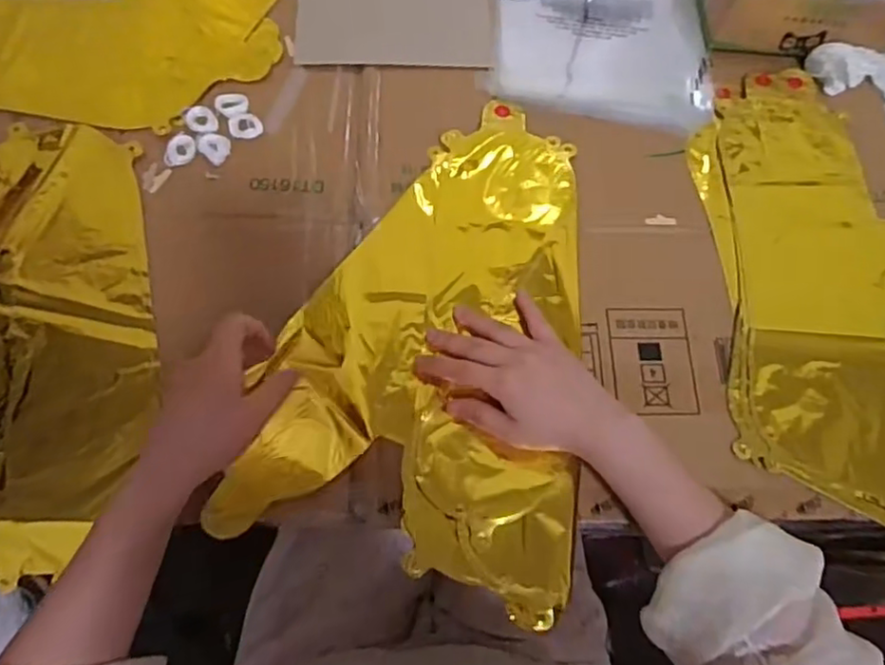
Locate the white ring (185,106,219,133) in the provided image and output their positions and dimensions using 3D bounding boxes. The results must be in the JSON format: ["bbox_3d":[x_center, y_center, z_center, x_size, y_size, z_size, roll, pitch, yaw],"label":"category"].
[{"bbox_3d":[-0.213,-0.188,0.570,0.034,0.004,0.024,39,70,13],"label":"white ring"}]

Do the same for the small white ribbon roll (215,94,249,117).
[{"bbox_3d":[-0.189,-0.204,0.579,0.028,0.005,0.027,1,67,-3],"label":"small white ribbon roll"}]

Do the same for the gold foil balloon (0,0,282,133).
[{"bbox_3d":[-0.349,-0.274,0.613,0.418,0.041,0.234,-16,65,-9],"label":"gold foil balloon"}]

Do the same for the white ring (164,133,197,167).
[{"bbox_3d":[-0.226,-0.158,0.557,0.024,0.004,0.033,4,67,-2],"label":"white ring"}]

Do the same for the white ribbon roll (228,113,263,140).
[{"bbox_3d":[-0.174,-0.182,0.571,0.028,0.005,0.025,-12,68,-8],"label":"white ribbon roll"}]

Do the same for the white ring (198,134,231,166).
[{"bbox_3d":[-0.198,-0.161,0.562,0.031,0.004,0.026,37,70,12],"label":"white ring"}]

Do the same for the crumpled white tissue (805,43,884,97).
[{"bbox_3d":[0.414,-0.255,0.631,0.107,0.034,0.042,4,66,-15],"label":"crumpled white tissue"}]

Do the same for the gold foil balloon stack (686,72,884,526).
[{"bbox_3d":[0.331,-0.037,0.556,0.213,0.033,0.425,-2,67,-4],"label":"gold foil balloon stack"}]

